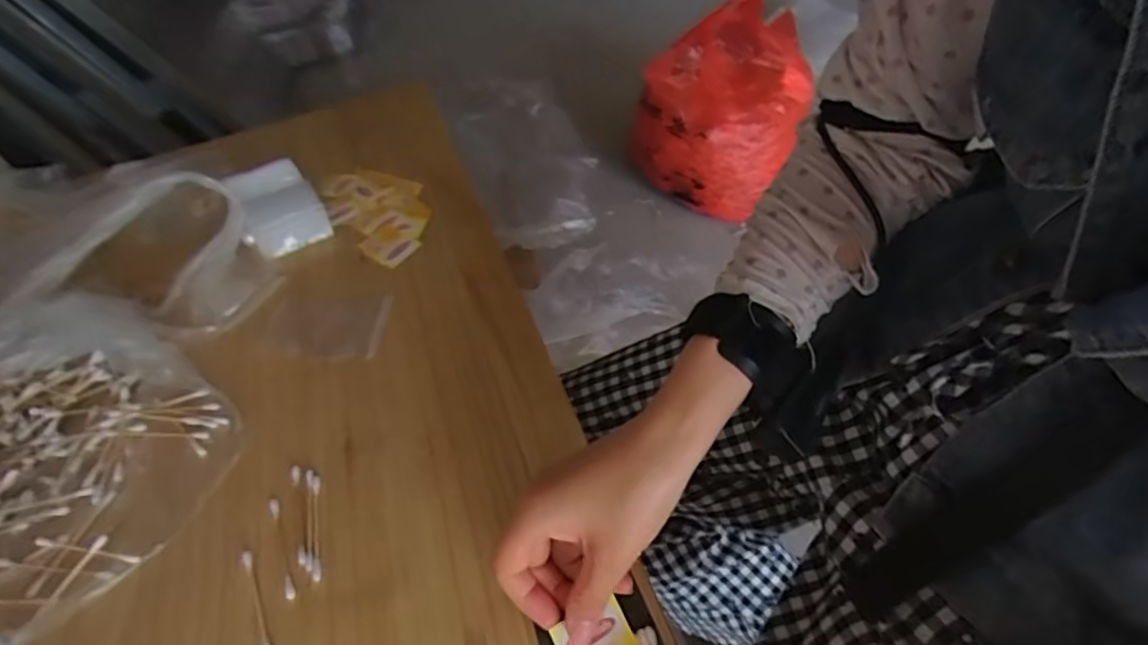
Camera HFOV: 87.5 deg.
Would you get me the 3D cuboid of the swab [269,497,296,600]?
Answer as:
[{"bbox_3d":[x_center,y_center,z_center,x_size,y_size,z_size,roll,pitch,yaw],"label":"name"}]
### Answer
[{"bbox_3d":[-0.184,0.139,0.375,0.006,0.004,0.070,-24,51,-14],"label":"swab"}]

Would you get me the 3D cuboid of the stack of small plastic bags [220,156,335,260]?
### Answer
[{"bbox_3d":[-0.289,-0.119,0.584,0.068,0.052,0.089,-29,53,-17],"label":"stack of small plastic bags"}]

